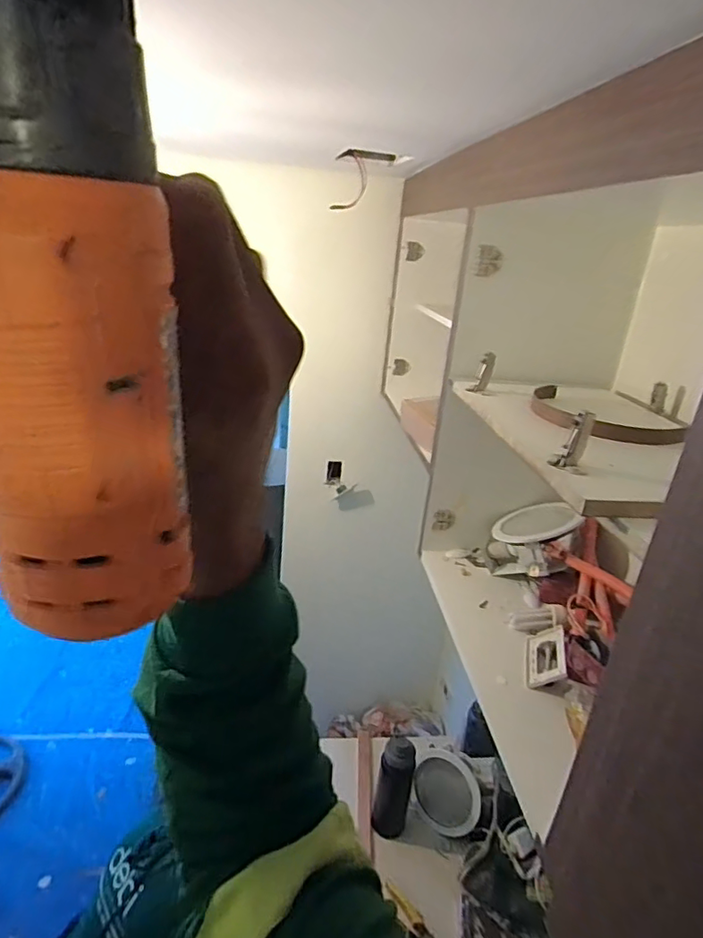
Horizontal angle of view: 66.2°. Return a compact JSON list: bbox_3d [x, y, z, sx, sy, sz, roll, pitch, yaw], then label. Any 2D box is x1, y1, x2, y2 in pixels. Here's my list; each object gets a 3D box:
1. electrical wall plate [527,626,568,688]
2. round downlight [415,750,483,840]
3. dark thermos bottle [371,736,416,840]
[{"bbox_3d":[0.337,0.321,0.932,0.072,0.011,0.124,-31,14,25],"label":"electrical wall plate"},{"bbox_3d":[0.217,0.741,1.239,0.168,0.164,0.029,-10,-25,37],"label":"round downlight"},{"bbox_3d":[0.097,0.739,1.250,0.083,0.251,0.064,11,23,13],"label":"dark thermos bottle"}]

